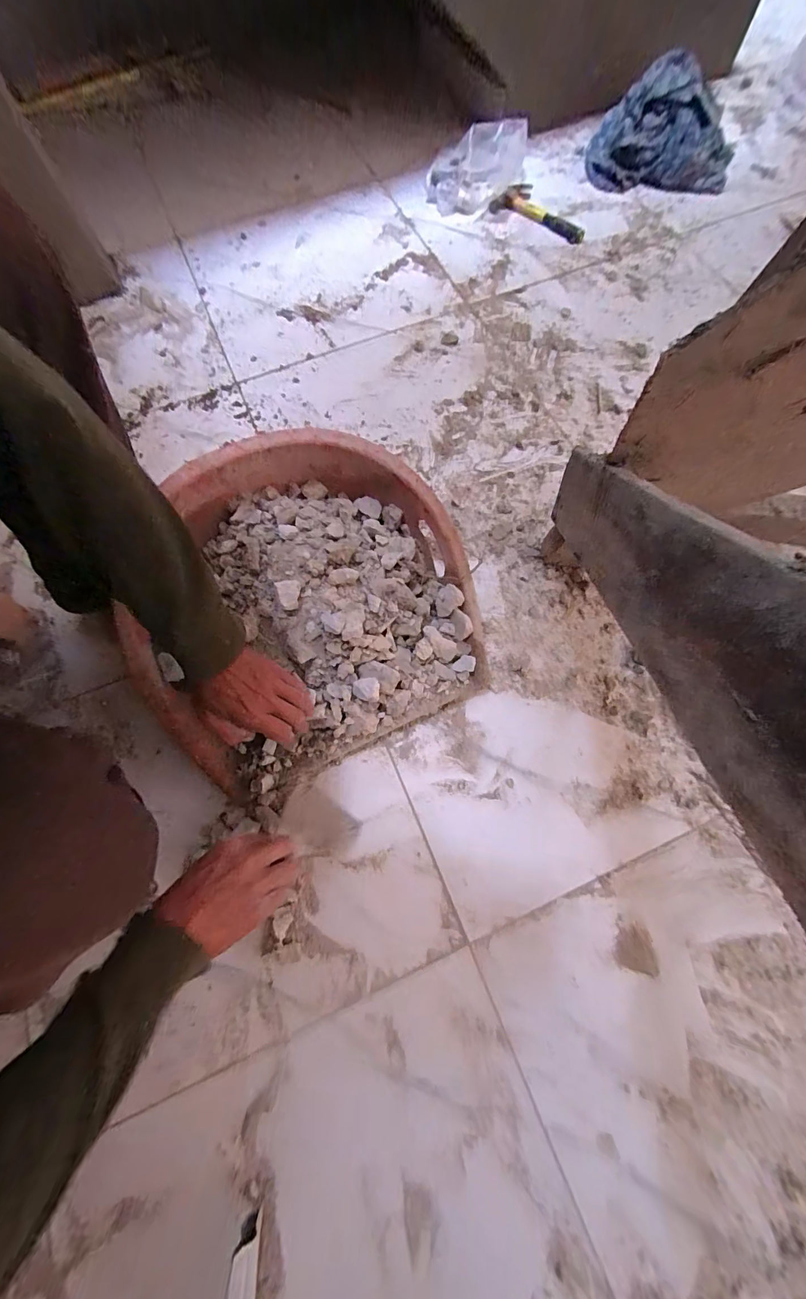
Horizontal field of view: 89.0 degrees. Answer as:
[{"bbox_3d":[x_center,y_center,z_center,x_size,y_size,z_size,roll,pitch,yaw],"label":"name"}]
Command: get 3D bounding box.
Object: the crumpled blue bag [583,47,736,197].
[{"bbox_3d":[0.600,-1.179,0.922,0.315,0.132,0.258,21,73,9],"label":"crumpled blue bag"}]

